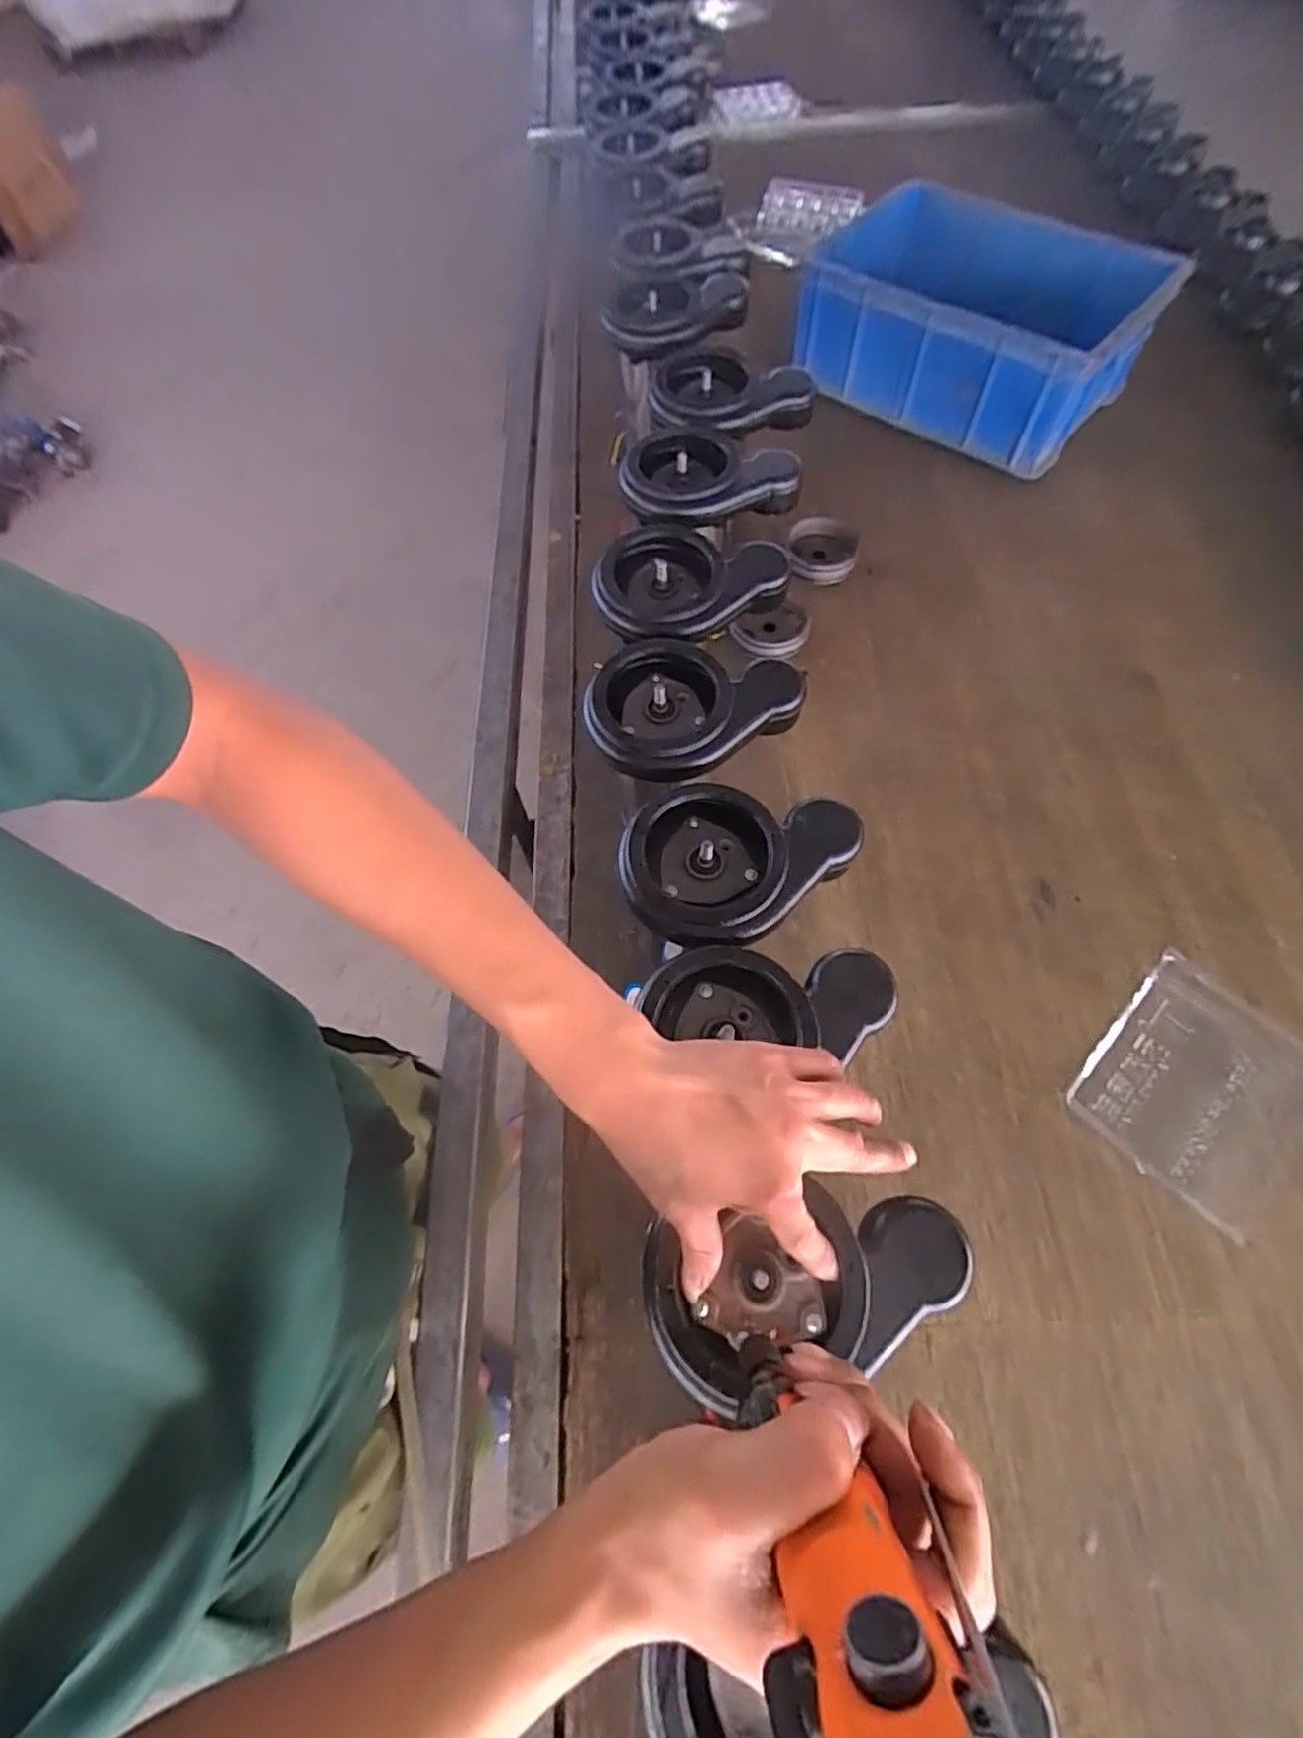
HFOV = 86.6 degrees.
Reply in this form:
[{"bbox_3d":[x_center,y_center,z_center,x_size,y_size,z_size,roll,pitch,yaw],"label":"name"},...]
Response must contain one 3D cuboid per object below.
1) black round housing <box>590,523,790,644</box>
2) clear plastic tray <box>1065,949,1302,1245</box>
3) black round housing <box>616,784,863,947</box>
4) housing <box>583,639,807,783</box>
[{"bbox_3d":[0.034,-0.255,0.601,0.161,0.033,0.115,-20,65,-7],"label":"black round housing"},{"bbox_3d":[0.447,0.173,0.557,0.186,0.018,0.151,-42,69,-16],"label":"clear plastic tray"},{"bbox_3d":[0.055,-0.013,0.482,0.153,0.037,0.116,-39,69,-15],"label":"black round housing"},{"bbox_3d":[0.032,-0.120,0.537,0.159,0.035,0.114,9,65,7],"label":"housing"}]

